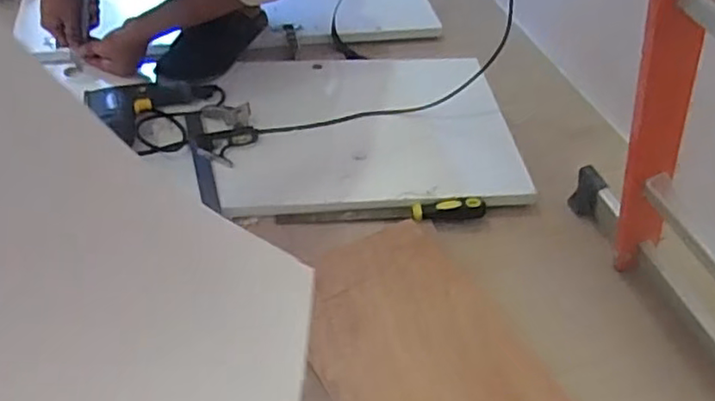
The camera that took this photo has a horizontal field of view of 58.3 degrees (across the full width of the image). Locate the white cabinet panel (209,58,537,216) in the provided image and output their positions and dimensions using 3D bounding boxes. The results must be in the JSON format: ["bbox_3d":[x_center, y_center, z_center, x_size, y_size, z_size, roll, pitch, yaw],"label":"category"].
[{"bbox_3d":[0.020,-0.131,1.064,0.475,0.030,0.349,-3,46,-6],"label":"white cabinet panel"}]

